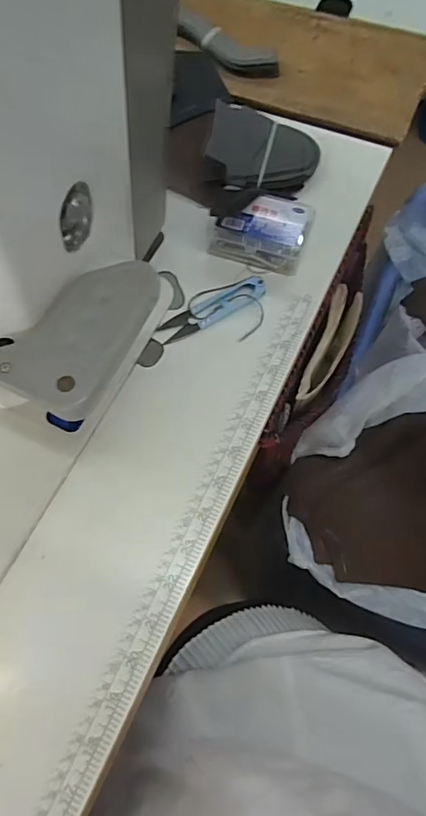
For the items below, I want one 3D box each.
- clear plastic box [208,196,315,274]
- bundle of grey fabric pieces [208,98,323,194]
[{"bbox_3d":[0.042,-0.157,0.441,0.080,0.034,0.053,16,67,8],"label":"clear plastic box"},{"bbox_3d":[0.049,-0.249,0.477,0.102,0.025,0.096,7,66,4],"label":"bundle of grey fabric pieces"}]

